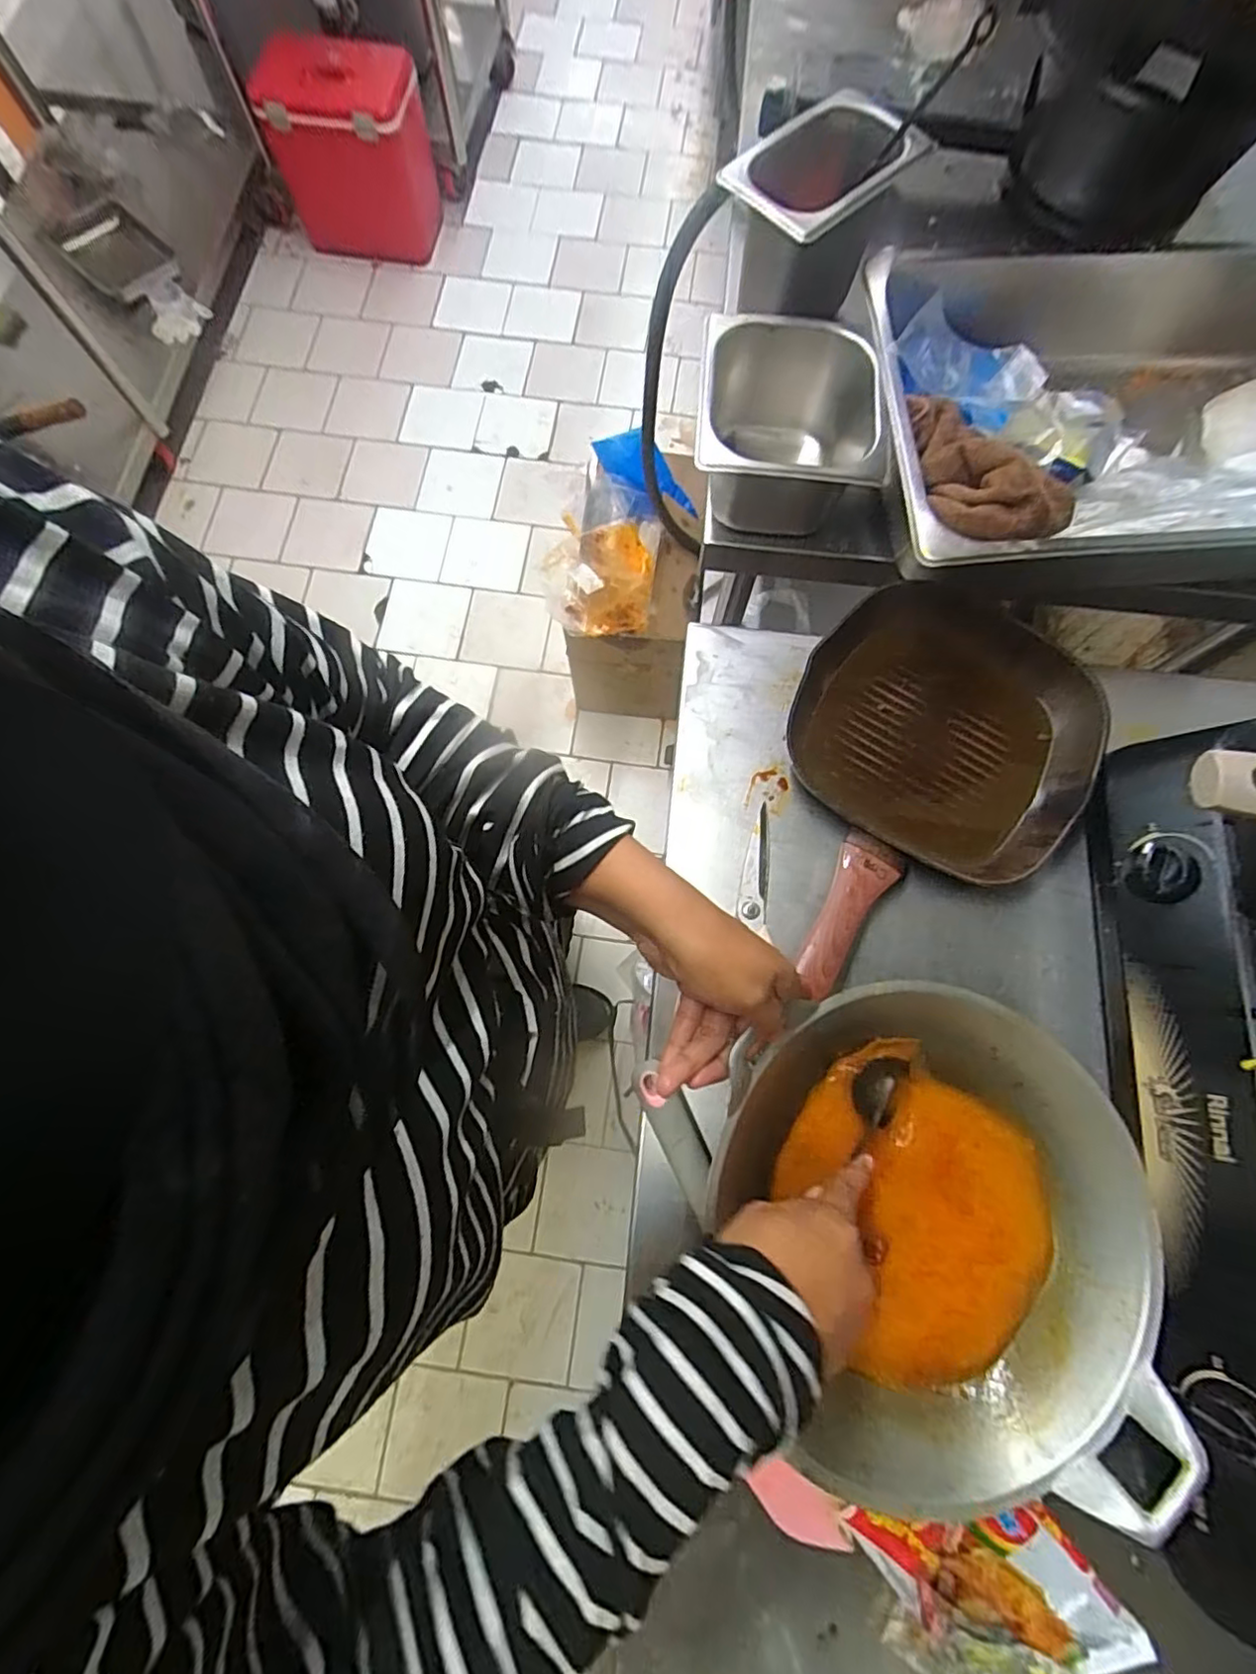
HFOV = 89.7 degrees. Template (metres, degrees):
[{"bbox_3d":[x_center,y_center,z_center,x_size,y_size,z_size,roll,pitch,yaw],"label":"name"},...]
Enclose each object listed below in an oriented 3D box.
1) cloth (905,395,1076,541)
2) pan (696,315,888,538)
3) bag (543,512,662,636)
[{"bbox_3d":[0.294,-0.313,0.526,0.099,0.045,0.165,-33,78,-9],"label":"cloth"},{"bbox_3d":[0.147,-0.378,0.586,0.156,0.099,0.185,8,75,1],"label":"pan"},{"bbox_3d":[-0.053,-0.487,1.194,0.197,0.104,0.291,9,75,2],"label":"bag"}]

